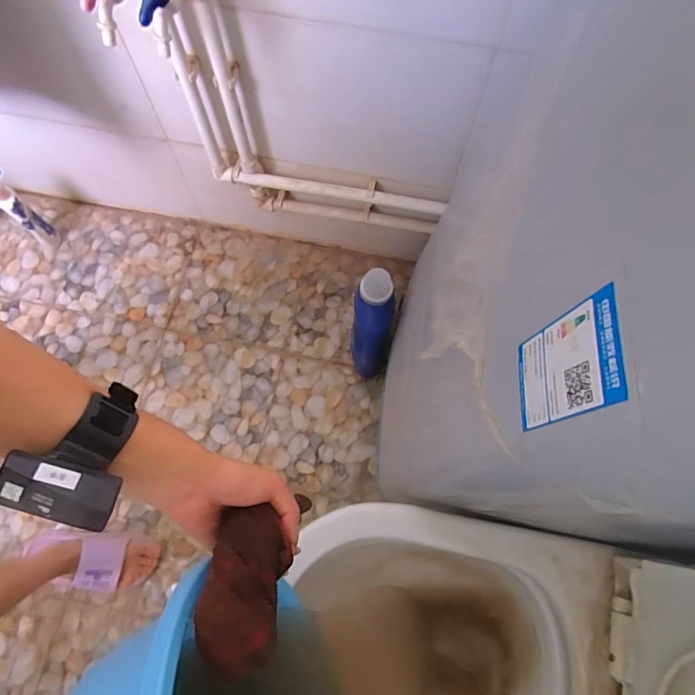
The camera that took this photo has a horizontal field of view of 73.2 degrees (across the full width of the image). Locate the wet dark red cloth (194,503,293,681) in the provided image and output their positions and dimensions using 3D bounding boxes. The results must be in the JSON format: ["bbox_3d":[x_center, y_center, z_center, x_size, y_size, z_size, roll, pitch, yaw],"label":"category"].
[{"bbox_3d":[-0.076,0.174,0.352,0.054,0.038,0.115,3,30,-1],"label":"wet dark red cloth"}]

